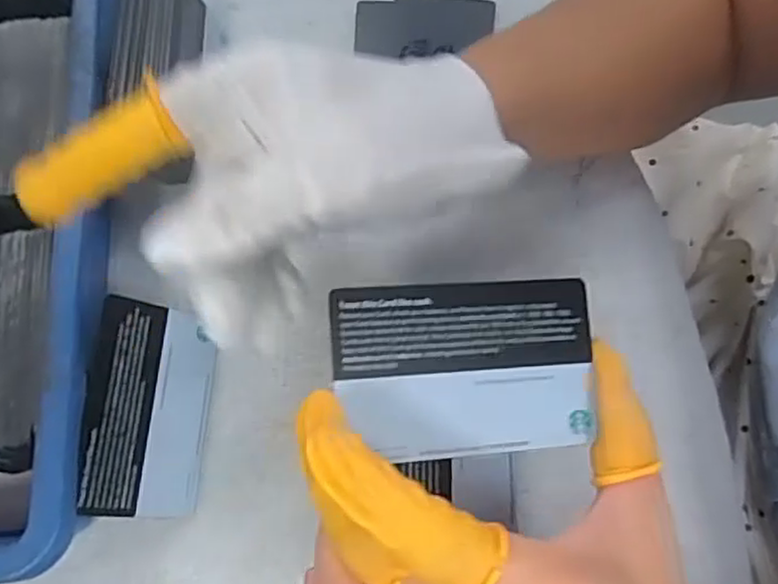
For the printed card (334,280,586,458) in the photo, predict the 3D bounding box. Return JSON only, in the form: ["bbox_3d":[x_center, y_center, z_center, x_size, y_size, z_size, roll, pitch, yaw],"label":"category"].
[{"bbox_3d":[0.025,0.024,0.216,0.082,0.004,0.053,-2,84,-12],"label":"printed card"}]

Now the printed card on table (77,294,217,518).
[{"bbox_3d":[-0.099,0.048,0.284,0.006,0.054,0.083,-10,69,41],"label":"printed card on table"}]

